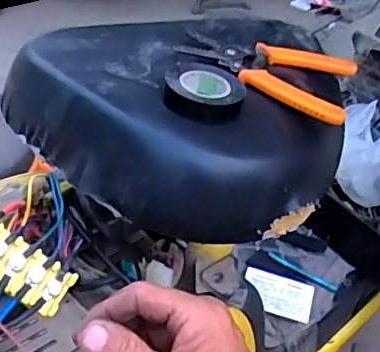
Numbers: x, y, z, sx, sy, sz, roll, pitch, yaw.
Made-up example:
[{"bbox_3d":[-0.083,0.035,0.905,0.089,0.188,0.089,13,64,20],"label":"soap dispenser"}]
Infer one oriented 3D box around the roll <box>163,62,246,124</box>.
[{"bbox_3d":[0.012,-0.065,0.435,0.058,0.021,0.058,4,39,-4],"label":"roll"}]

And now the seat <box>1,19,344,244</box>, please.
[{"bbox_3d":[-0.003,-0.070,0.491,0.259,0.078,0.253,23,42,19],"label":"seat"}]

